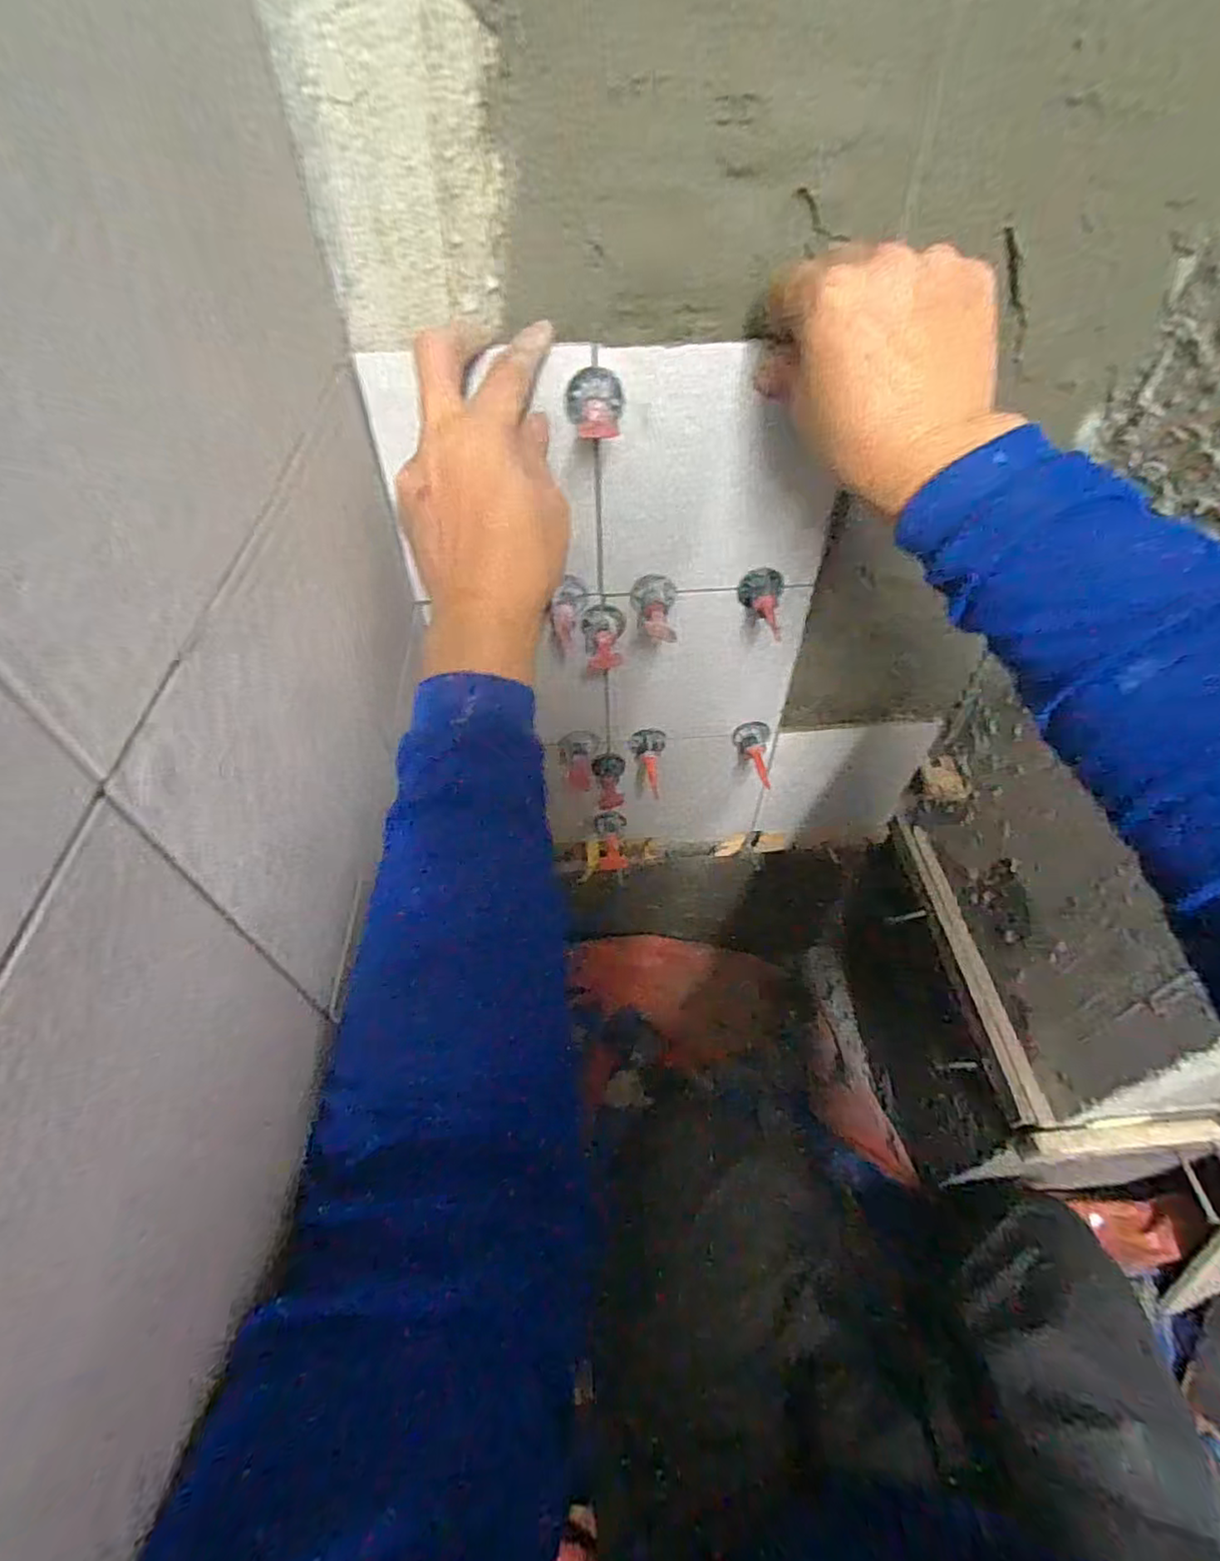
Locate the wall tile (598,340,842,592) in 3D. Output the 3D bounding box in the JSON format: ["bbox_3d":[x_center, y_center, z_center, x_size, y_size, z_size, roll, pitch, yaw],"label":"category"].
[{"bbox_3d":[0.069,-0.184,0.397,0.147,0.142,0.006,-2,50,0],"label":"wall tile"}]

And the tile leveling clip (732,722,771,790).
[{"bbox_3d":[0.122,-0.022,0.552,0.030,0.036,0.042,2,50,3],"label":"tile leveling clip"}]

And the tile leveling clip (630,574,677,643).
[{"bbox_3d":[0.029,-0.112,0.434,0.030,0.029,0.048,2,50,3],"label":"tile leveling clip"}]

